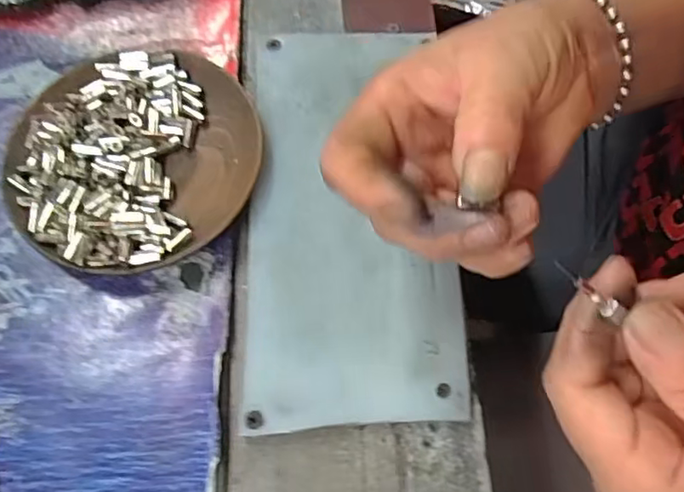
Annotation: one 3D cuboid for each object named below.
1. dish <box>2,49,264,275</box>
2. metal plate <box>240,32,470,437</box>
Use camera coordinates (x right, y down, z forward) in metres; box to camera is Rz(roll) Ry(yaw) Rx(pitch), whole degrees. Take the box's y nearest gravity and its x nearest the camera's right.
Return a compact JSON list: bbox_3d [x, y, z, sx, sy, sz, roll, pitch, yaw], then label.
[{"bbox_3d":[-0.097,-0.042,0.280,0.109,0.020,0.114,1,67,-1],"label":"dish"},{"bbox_3d":[0.003,-0.020,0.276,0.093,0.007,0.197,-2,68,0],"label":"metal plate"}]

